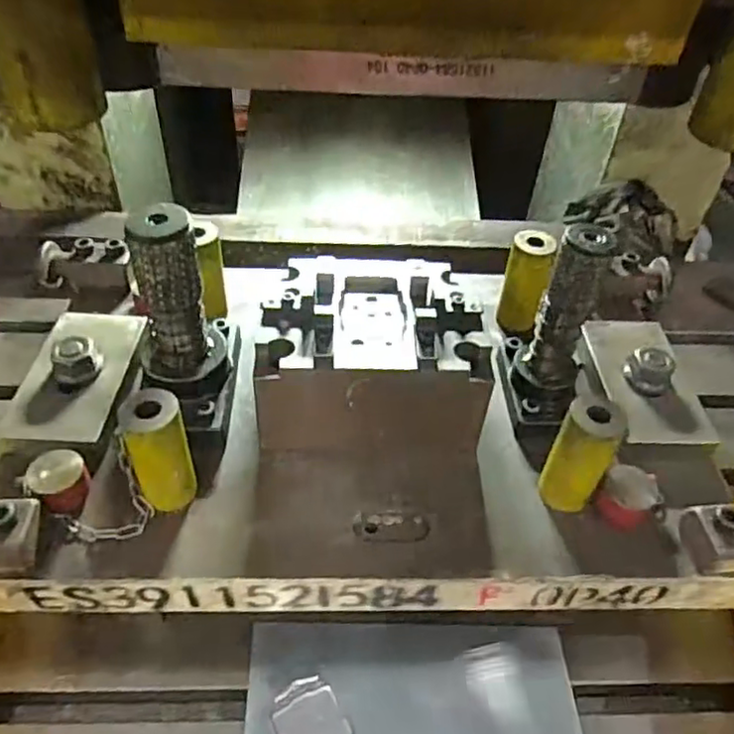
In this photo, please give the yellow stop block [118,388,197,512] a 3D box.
[{"bbox_3d":[-0.146,0.061,0.462,0.039,0.099,0.036,-20,50,-23],"label":"yellow stop block"}]

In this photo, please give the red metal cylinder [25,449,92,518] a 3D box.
[{"bbox_3d":[-0.228,0.086,0.483,0.035,0.032,0.039,1,45,-4],"label":"red metal cylinder"}]

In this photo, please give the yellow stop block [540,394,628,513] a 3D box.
[{"bbox_3d":[0.158,0.067,0.482,0.039,0.095,0.034,24,48,19],"label":"yellow stop block"}]

